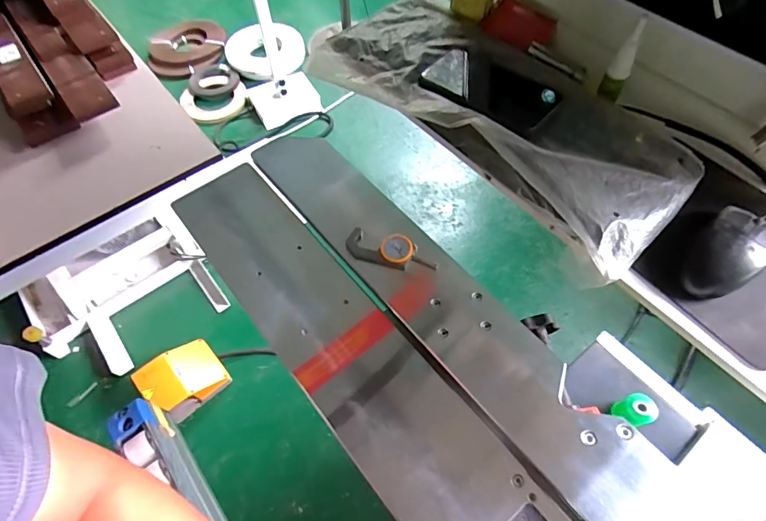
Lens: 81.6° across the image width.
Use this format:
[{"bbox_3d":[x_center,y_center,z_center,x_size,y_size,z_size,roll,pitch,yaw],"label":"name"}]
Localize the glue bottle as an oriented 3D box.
[{"bbox_3d":[0.273,-0.224,0.506,0.019,0.097,0.019,-2,59,1],"label":"glue bottle"}]

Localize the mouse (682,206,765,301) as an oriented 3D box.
[{"bbox_3d":[0.321,-0.007,0.413,0.104,0.031,0.057,-34,64,-17],"label":"mouse"}]

